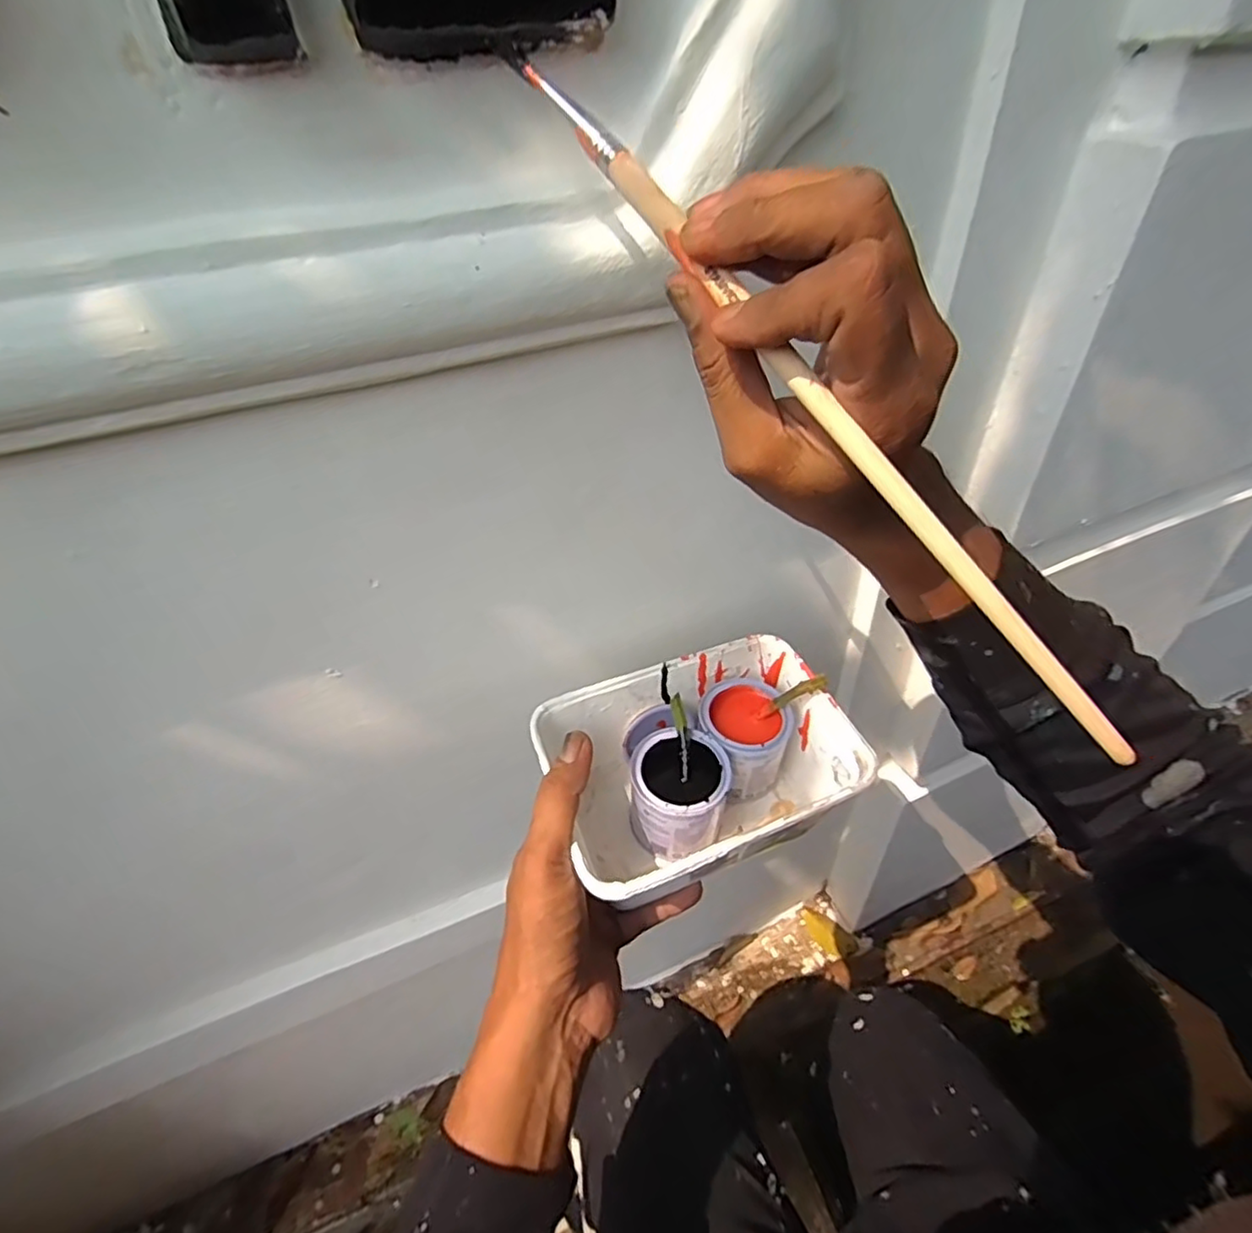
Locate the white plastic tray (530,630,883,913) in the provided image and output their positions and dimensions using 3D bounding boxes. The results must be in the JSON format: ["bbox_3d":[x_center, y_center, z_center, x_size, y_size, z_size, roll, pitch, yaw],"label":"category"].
[{"bbox_3d":[0.045,0.096,0.378,0.168,0.082,0.120,-19,43,-15],"label":"white plastic tray"}]

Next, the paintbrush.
[{"bbox_3d":[0.052,-0.081,0.205,0.014,0.010,0.288,-32,80,-27],"label":"paintbrush"}]

